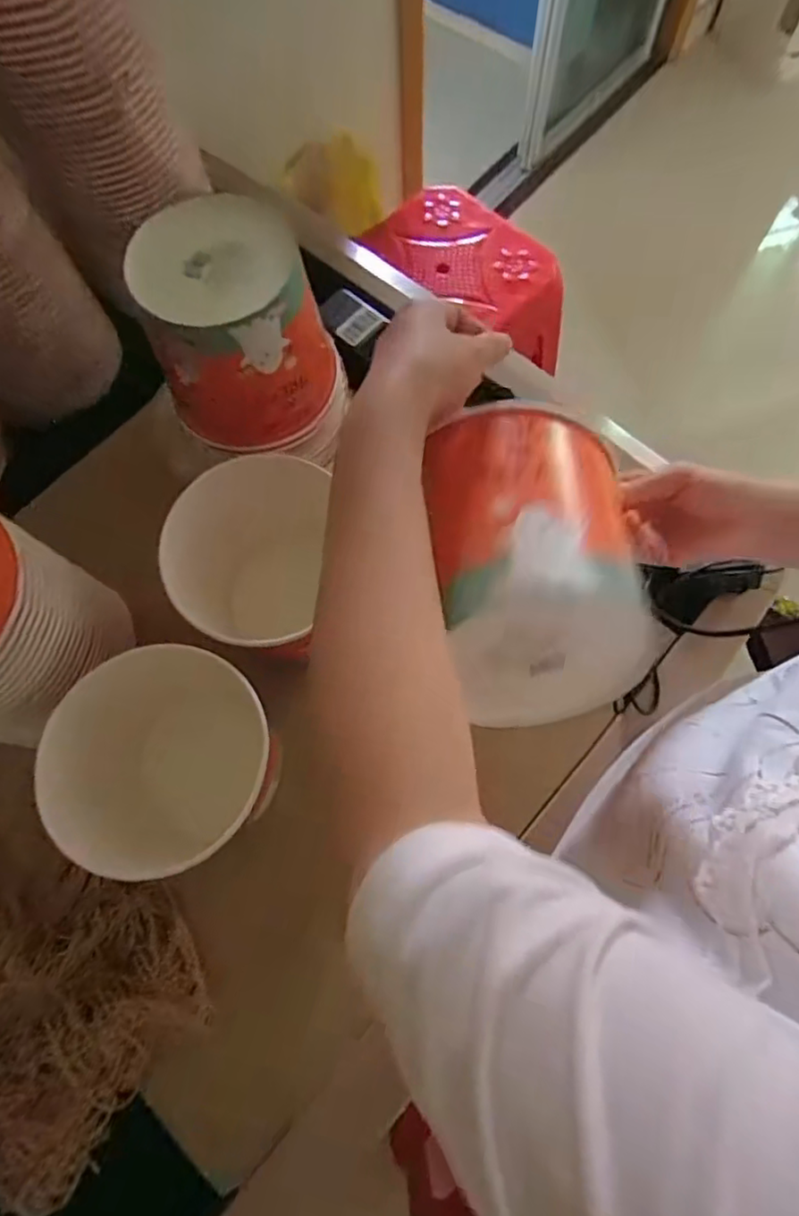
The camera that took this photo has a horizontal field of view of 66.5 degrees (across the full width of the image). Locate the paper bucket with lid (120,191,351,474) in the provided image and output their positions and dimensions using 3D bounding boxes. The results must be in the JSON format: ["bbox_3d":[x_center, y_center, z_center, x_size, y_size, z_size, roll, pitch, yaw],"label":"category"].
[{"bbox_3d":[-0.127,-0.218,0.531,0.143,0.175,0.124,-12,72,-2],"label":"paper bucket with lid"}]

